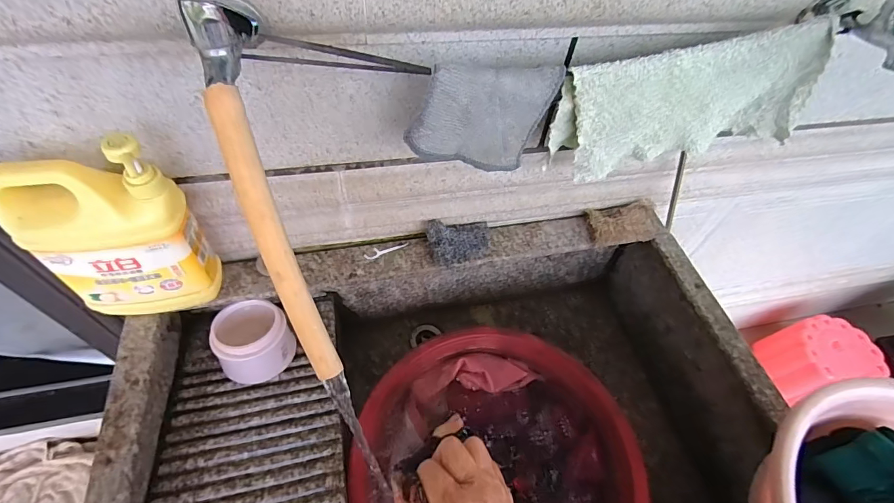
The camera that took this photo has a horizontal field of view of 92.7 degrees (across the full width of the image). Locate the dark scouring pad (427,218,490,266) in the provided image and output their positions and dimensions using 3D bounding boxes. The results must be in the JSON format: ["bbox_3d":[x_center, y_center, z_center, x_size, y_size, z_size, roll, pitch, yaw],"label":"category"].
[{"bbox_3d":[0.018,-0.014,0.631,0.097,0.016,0.064,-2,89,-21],"label":"dark scouring pad"}]

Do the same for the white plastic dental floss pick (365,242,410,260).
[{"bbox_3d":[-0.090,-0.003,0.636,0.067,0.004,0.016,-21,58,-19],"label":"white plastic dental floss pick"}]

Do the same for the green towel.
[{"bbox_3d":[0.255,-0.153,0.470,0.281,0.158,0.043,-7,55,-10],"label":"green towel"}]

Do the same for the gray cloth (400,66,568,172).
[{"bbox_3d":[0.035,-0.129,0.429,0.143,0.108,0.019,-8,55,-11],"label":"gray cloth"}]

